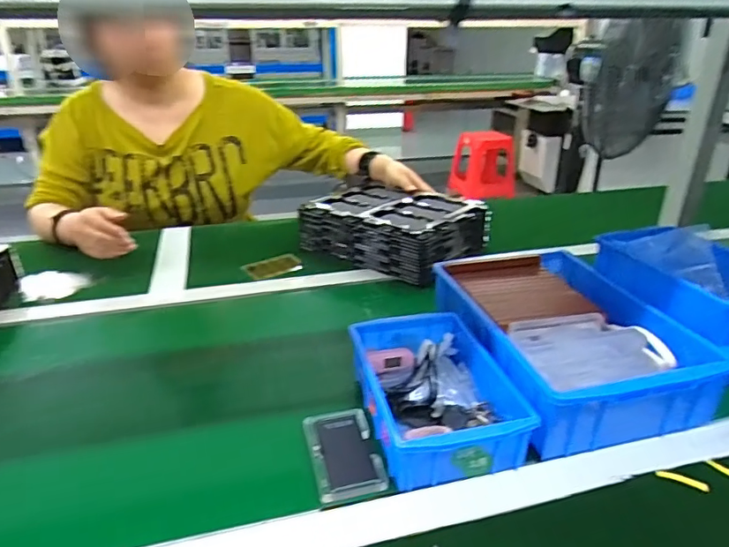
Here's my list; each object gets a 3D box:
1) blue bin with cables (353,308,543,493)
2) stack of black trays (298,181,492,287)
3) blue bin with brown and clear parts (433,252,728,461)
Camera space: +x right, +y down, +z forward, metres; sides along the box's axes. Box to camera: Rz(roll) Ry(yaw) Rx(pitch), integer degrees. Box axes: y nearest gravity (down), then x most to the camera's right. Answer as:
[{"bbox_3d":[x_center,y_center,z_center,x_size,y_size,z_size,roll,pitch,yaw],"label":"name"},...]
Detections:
[{"bbox_3d":[0.070,0.119,0.536,0.136,0.056,0.202,-6,27,-13],"label":"blue bin with cables"},{"bbox_3d":[0.052,-0.093,0.960,0.291,0.102,0.233,17,30,30],"label":"stack of black trays"},{"bbox_3d":[0.229,0.068,0.625,0.219,0.083,0.321,-5,26,-12],"label":"blue bin with brown and clear parts"}]

